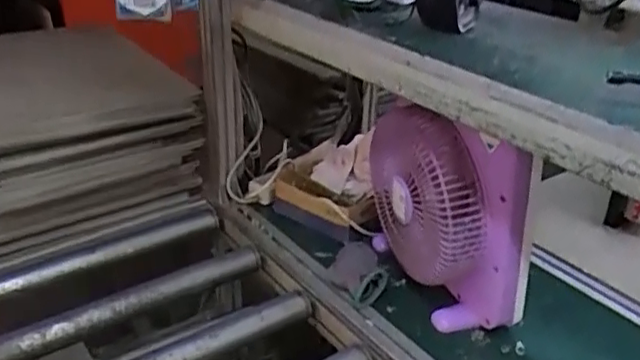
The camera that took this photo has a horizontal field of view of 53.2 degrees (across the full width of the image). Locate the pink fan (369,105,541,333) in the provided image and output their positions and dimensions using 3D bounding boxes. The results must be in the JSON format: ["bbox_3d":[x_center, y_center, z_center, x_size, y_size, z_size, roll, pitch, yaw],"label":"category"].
[{"bbox_3d":[0.180,0.038,0.943,0.128,0.302,0.284,-7,28,-16],"label":"pink fan"}]

